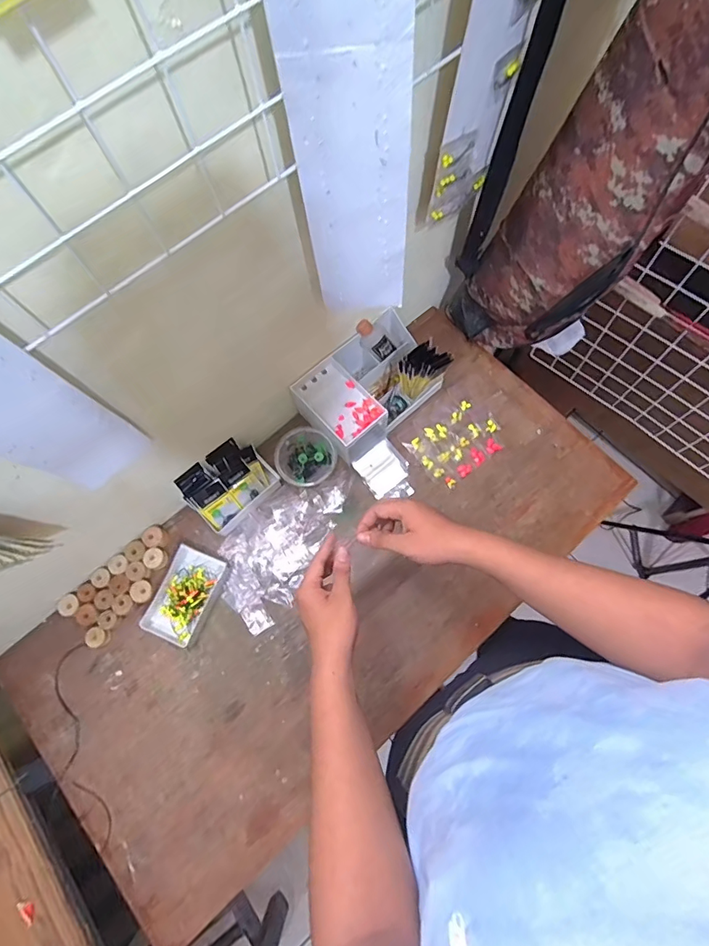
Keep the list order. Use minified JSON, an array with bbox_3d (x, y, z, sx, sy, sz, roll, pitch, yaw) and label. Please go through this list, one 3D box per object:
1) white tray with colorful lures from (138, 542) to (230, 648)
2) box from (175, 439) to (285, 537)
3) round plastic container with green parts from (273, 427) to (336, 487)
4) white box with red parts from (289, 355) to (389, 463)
[{"bbox_3d":[-0.276,0.193,0.734,0.090,0.025,0.141,23,76,6],"label":"white tray with colorful lures"},{"bbox_3d":[-0.205,0.019,0.756,0.135,0.071,0.099,-43,76,-11],"label":"box"},{"bbox_3d":[-0.084,-0.025,0.785,0.098,0.040,0.101,0,72,2],"label":"round plastic container with green parts"},{"bbox_3d":[-0.025,-0.107,0.780,0.091,0.083,0.158,-42,76,-11],"label":"white box with red parts"}]

